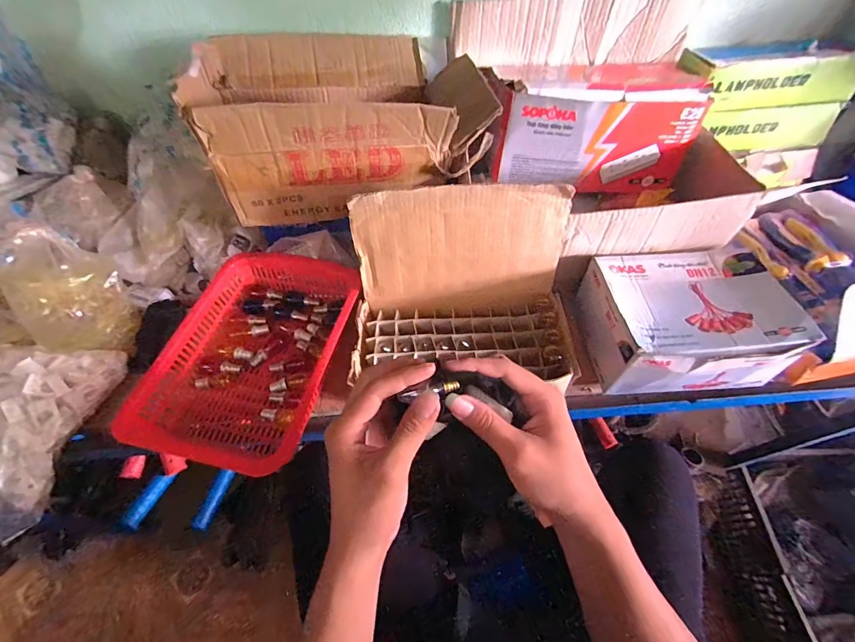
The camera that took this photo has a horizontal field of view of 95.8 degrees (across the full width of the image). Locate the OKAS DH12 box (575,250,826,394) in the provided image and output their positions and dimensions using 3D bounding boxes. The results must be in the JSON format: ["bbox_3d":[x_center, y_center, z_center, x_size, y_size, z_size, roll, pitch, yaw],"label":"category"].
[{"bbox_3d":[0.307,-0.003,0.469,0.191,0.090,0.155,-3,58,0],"label":"OKAS DH12 box"}]

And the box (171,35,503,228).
[{"bbox_3d":[-0.095,-0.256,0.498,0.336,0.145,0.186,-12,58,-6],"label":"box"}]

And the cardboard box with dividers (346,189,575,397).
[{"bbox_3d":[0.040,-0.029,0.445,0.262,0.191,0.160,1,58,2],"label":"cardboard box with dividers"}]

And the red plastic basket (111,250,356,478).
[{"bbox_3d":[-0.216,0.039,0.500,0.216,0.064,0.278,10,59,8],"label":"red plastic basket"}]

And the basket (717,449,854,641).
[{"bbox_3d":[0.834,0.511,0.825,0.324,0.158,0.424,2,58,3],"label":"basket"}]

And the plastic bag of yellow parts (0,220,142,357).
[{"bbox_3d":[-0.457,-0.030,0.488,0.083,0.150,0.108,1,58,2],"label":"plastic bag of yellow parts"}]

